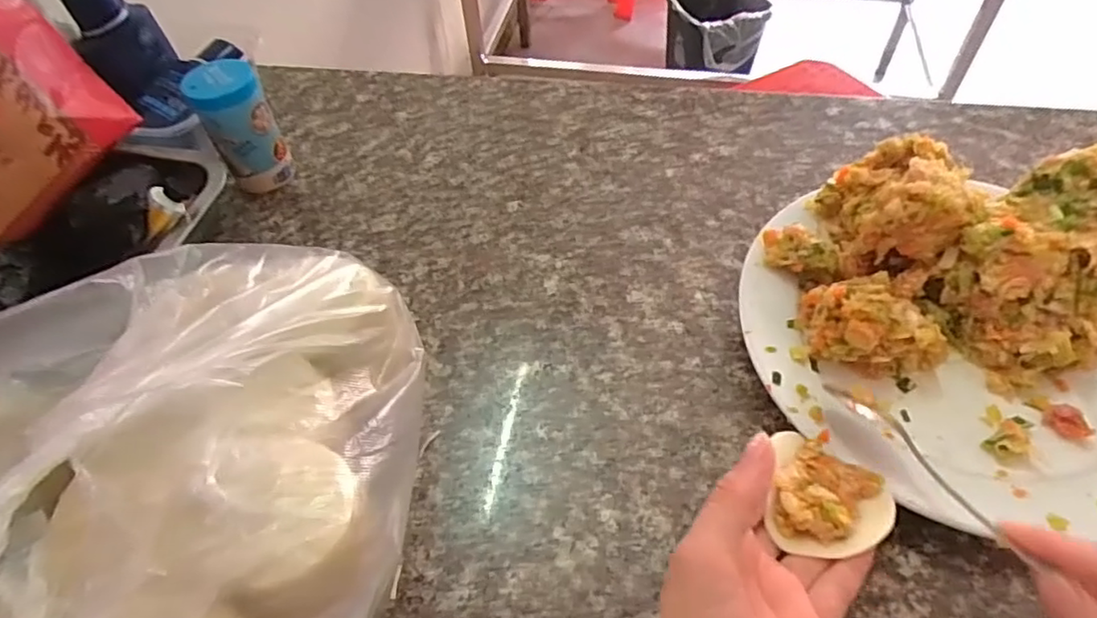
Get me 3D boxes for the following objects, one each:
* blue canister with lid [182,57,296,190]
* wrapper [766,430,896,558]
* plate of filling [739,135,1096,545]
[{"bbox_3d":[-0.231,-0.136,0.476,0.046,0.090,0.043,-22,54,-13],"label":"blue canister with lid"},{"bbox_3d":[0.134,0.085,0.298,0.053,0.016,0.062,9,53,11],"label":"wrapper"},{"bbox_3d":[0.233,0.005,0.336,0.246,0.079,0.211,19,56,18],"label":"plate of filling"}]

